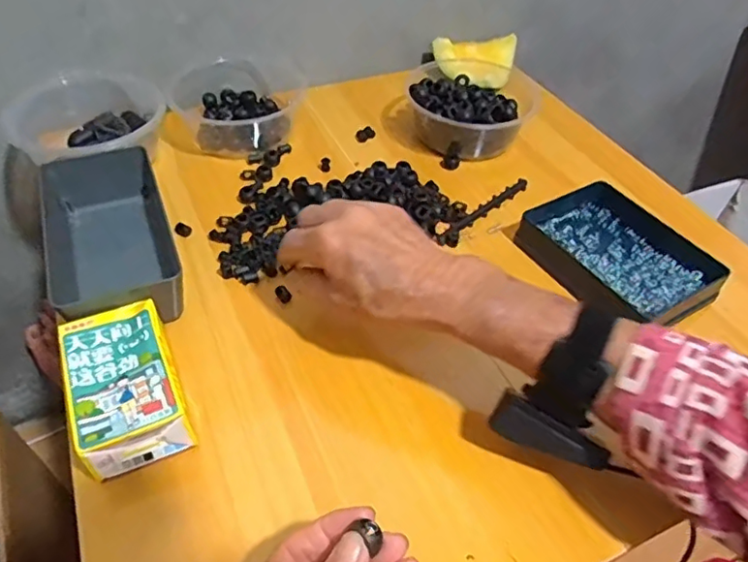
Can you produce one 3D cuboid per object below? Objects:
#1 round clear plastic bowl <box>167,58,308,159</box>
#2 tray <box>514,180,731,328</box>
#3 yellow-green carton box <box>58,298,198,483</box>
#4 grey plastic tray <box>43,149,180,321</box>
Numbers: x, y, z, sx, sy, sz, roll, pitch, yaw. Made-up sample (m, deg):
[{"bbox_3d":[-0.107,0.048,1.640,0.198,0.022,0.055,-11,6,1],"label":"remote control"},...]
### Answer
[{"bbox_3d":[-0.148,-0.192,0.631,0.145,0.050,0.130,-5,47,-9],"label":"round clear plastic bowl"},{"bbox_3d":[0.212,-0.025,0.506,0.110,0.031,0.154,-21,52,-22],"label":"tray"},{"bbox_3d":[-0.165,0.070,0.382,0.063,0.044,0.104,-17,50,-19],"label":"yellow-green carton box"},{"bbox_3d":[-0.215,-0.036,0.475,0.089,0.045,0.187,-14,49,-17],"label":"grey plastic tray"}]

